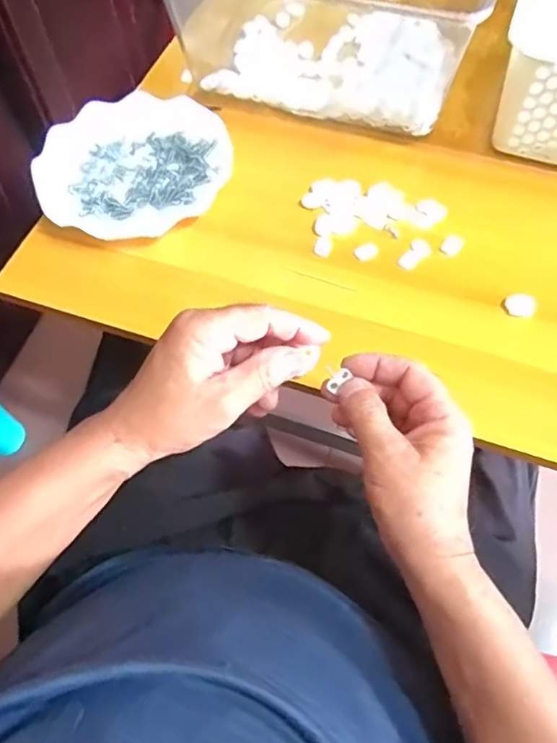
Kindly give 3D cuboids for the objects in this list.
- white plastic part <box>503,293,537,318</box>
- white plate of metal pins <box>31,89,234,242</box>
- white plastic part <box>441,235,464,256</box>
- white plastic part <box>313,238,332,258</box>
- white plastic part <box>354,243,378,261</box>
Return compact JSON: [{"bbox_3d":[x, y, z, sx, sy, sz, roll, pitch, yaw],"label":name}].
[{"bbox_3d":[0.202,-0.055,0.479,0.025,0.005,0.021,13,62,8],"label":"white plastic part"},{"bbox_3d":[-0.139,-0.204,0.565,0.179,0.027,0.166,-4,61,-1],"label":"white plate of metal pins"},{"bbox_3d":[0.159,-0.116,0.523,0.017,0.004,0.024,32,66,17],"label":"white plastic part"},{"bbox_3d":[0.041,-0.114,0.523,0.015,0.004,0.019,21,64,12],"label":"white plastic part"},{"bbox_3d":[0.079,-0.108,0.516,0.021,0.004,0.016,-32,65,-15],"label":"white plastic part"}]

